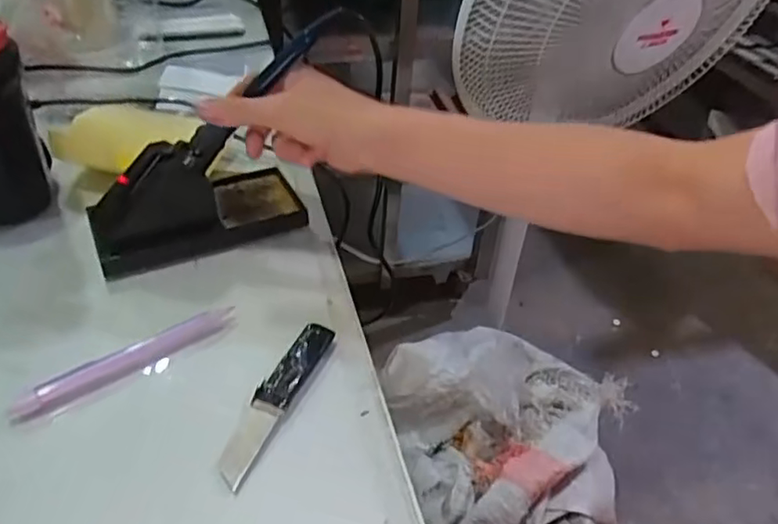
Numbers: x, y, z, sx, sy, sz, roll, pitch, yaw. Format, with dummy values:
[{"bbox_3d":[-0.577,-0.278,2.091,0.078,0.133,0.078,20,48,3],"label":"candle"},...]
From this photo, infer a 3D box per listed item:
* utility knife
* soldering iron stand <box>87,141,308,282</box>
[{"bbox_3d":[-0.070,0.081,0.373,0.023,0.006,0.118,17,43,15],"label":"utility knife"},{"bbox_3d":[-0.151,-0.056,0.476,0.159,0.066,0.083,-20,47,-25],"label":"soldering iron stand"}]

